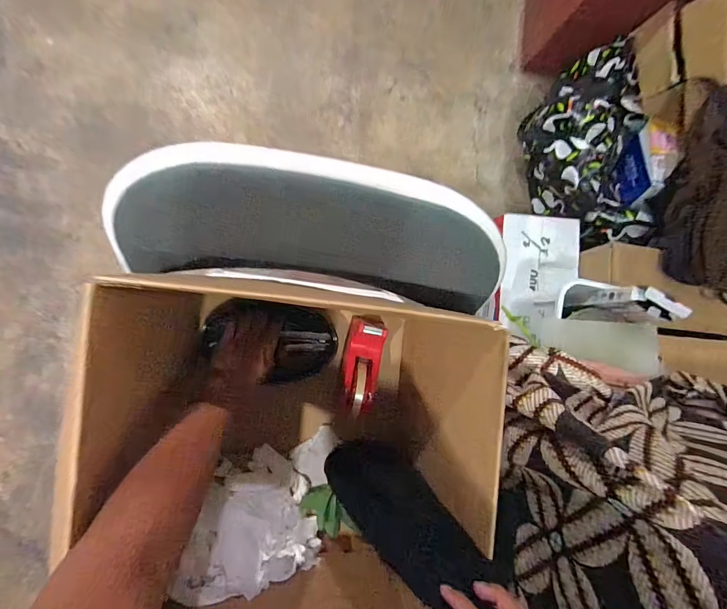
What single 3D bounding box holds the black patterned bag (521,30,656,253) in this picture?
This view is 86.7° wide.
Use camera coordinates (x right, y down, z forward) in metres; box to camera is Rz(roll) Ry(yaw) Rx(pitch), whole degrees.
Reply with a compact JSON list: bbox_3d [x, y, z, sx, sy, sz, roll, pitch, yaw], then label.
[{"bbox_3d":[0.580,-0.412,1.082,0.229,0.278,0.529,-1,89,-8],"label":"black patterned bag"}]

